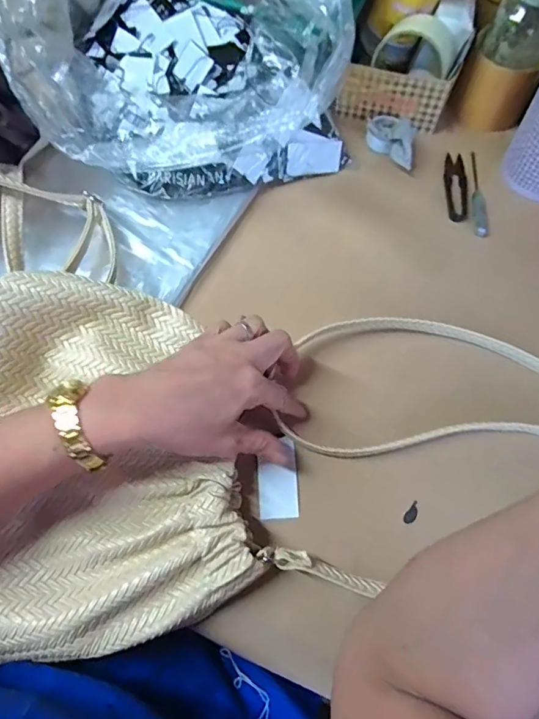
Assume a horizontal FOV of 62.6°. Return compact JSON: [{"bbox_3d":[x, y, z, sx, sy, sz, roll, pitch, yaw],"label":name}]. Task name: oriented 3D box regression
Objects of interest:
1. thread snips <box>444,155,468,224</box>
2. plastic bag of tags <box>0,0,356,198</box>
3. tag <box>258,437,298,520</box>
[{"bbox_3d":[0.204,-0.189,0.483,0.022,0.004,0.094,4,68,2],"label":"thread snips"},{"bbox_3d":[-0.095,-0.324,0.414,0.273,0.221,0.280,-11,68,-4],"label":"plastic bag of tags"},{"bbox_3d":[0.007,0.096,0.363,0.031,0.005,0.063,-2,68,0],"label":"tag"}]

